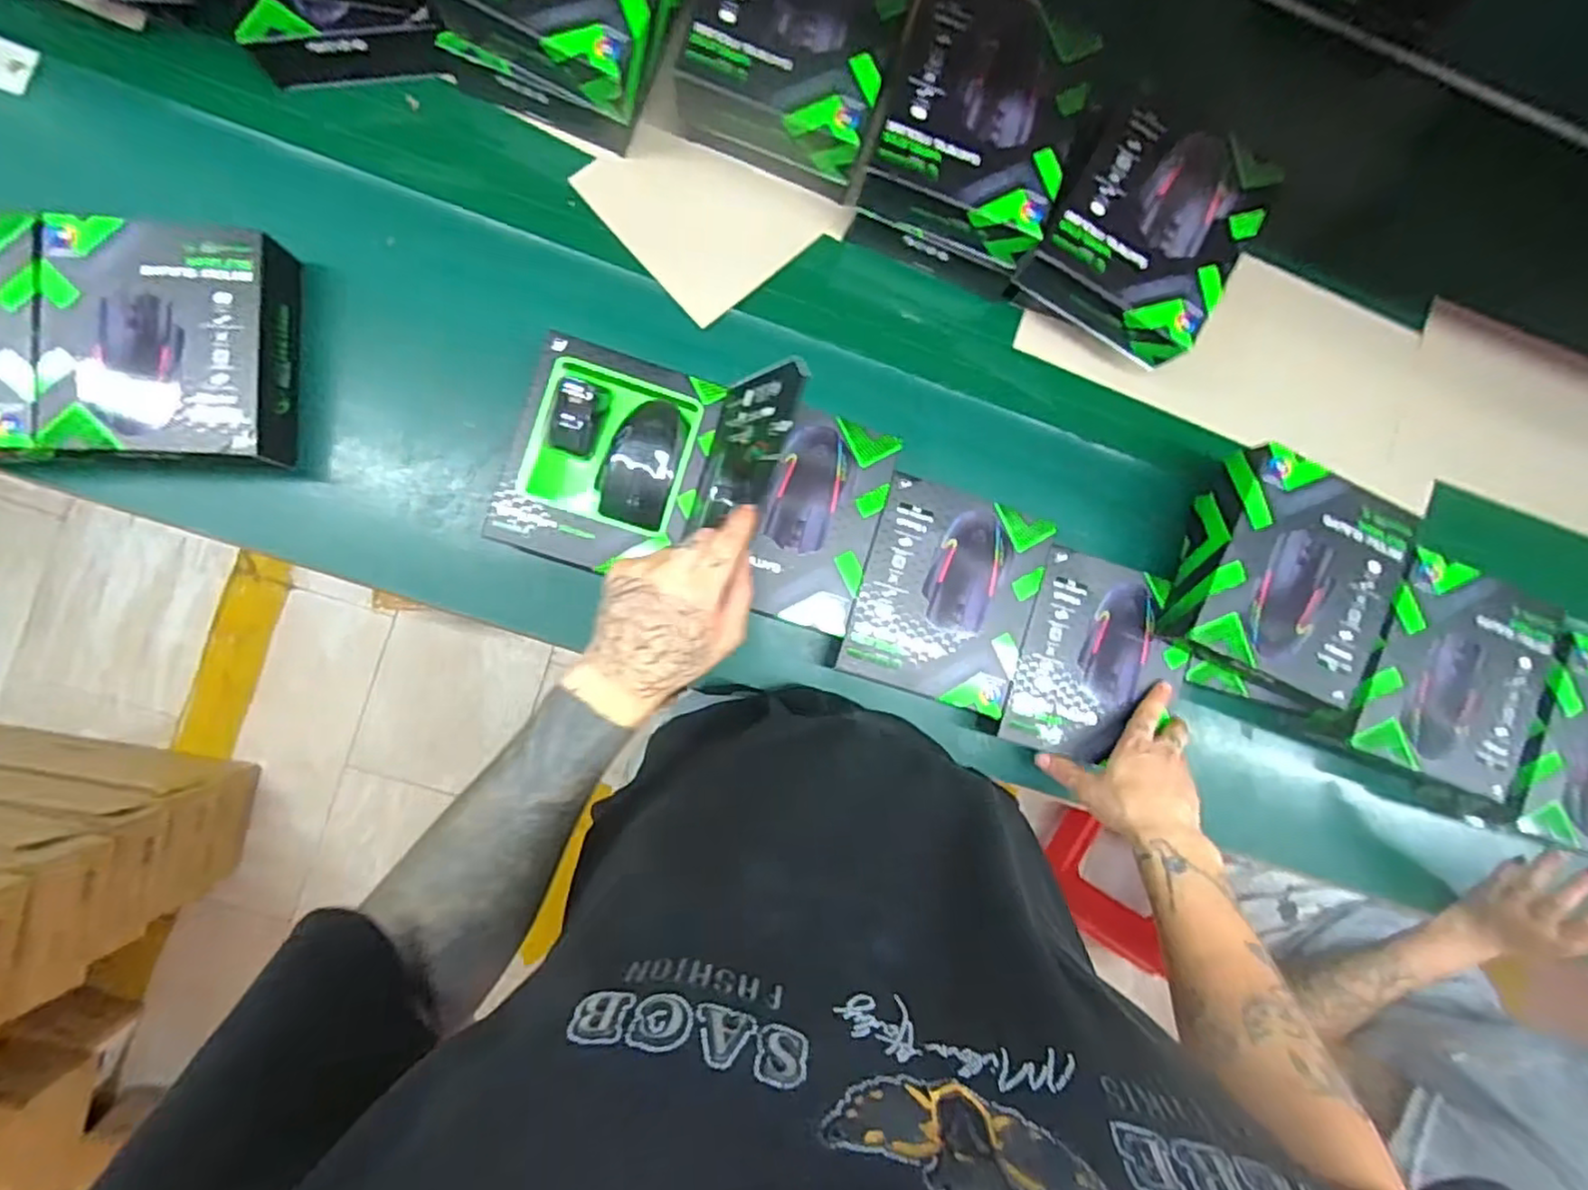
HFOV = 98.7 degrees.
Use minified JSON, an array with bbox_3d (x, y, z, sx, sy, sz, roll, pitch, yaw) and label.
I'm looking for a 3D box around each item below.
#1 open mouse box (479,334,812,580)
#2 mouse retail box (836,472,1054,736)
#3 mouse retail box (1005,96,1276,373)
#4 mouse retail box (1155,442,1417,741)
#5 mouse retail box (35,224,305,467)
[{"bbox_3d":[-0.124,-0.105,0.545,0.207,0.165,0.178,16,88,-8],"label":"open mouse box"},{"bbox_3d":[0.133,0.008,0.633,0.158,0.066,0.194,16,88,-6],"label":"mouse retail box"},{"bbox_3d":[0.312,-0.329,0.598,0.161,0.071,0.186,30,86,-5],"label":"mouse retail box"},{"bbox_3d":[0.441,-0.005,0.629,0.170,0.086,0.205,21,87,-5],"label":"mouse retail box"},{"bbox_3d":[-0.510,-0.203,0.558,0.163,0.053,0.181,2,89,-6],"label":"mouse retail box"}]

